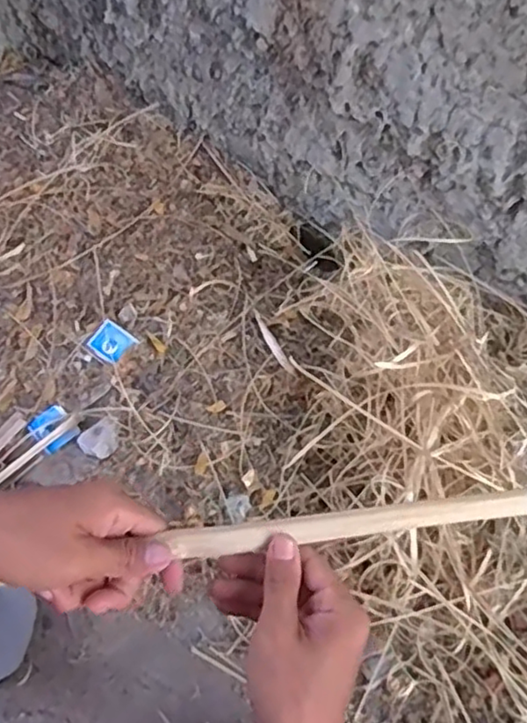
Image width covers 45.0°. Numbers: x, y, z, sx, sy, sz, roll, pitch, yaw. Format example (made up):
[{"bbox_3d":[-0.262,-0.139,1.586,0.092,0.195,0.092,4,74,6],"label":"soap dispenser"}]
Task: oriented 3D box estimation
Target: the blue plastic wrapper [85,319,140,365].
[{"bbox_3d":[-0.248,-0.031,1.037,0.062,0.006,0.059,39,76,7],"label":"blue plastic wrapper"}]

